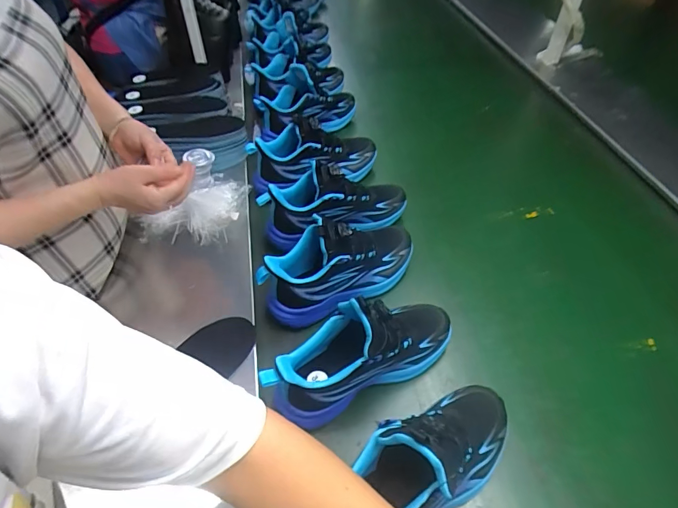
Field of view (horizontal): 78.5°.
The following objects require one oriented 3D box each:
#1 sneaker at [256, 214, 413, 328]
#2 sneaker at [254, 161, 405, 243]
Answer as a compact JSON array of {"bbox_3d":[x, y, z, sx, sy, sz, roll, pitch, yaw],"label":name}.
[{"bbox_3d":[0.005,0.009,0.617,0.242,0.147,0.088,-26,54,-19],"label":"sneaker"},{"bbox_3d":[-0.007,-0.100,0.690,0.247,0.110,0.084,-17,52,-13],"label":"sneaker"}]

